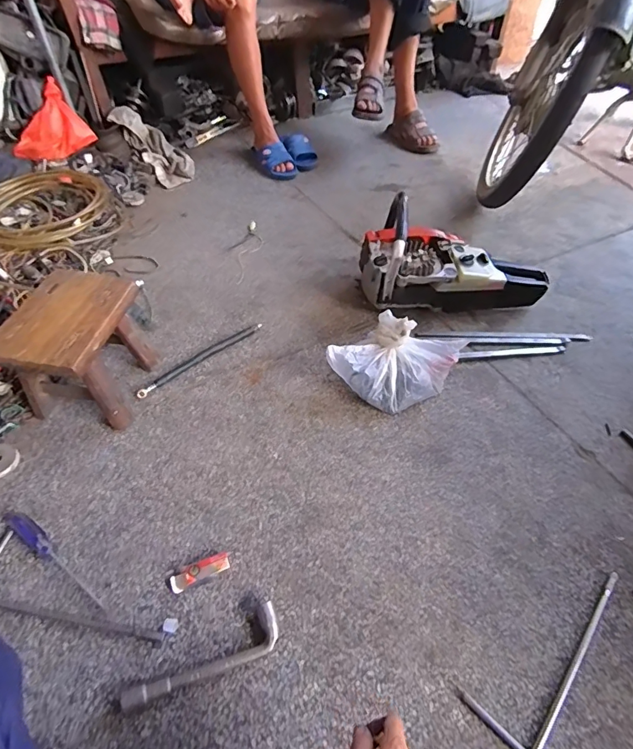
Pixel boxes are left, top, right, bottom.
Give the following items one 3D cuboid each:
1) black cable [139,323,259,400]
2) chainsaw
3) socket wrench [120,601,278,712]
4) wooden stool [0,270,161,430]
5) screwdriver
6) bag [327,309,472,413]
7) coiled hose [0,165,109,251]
[{"bbox_3d":[-0.246,-0.036,0.933,0.299,0.018,0.028,-35,59,-27],"label":"black cable"},{"bbox_3d":[0.315,-0.271,1.007,0.427,0.210,0.193,-6,50,-7],"label":"chainsaw"},{"bbox_3d":[-0.147,0.383,0.573,0.212,0.030,0.051,-22,54,-20],"label":"socket wrench"},{"bbox_3d":[-0.427,-0.042,0.816,0.197,0.188,0.223,8,49,7],"label":"wooden stool"},{"bbox_3d":[-0.399,0.279,0.666,0.242,0.023,0.031,28,54,20],"label":"screwdriver"},{"bbox_3d":[0.158,-0.023,0.866,0.229,0.124,0.161,-31,57,-25],"label":"bag"},{"bbox_3d":[-0.749,-0.452,1.169,0.353,0.048,0.387,-26,53,-20],"label":"coiled hose"}]

